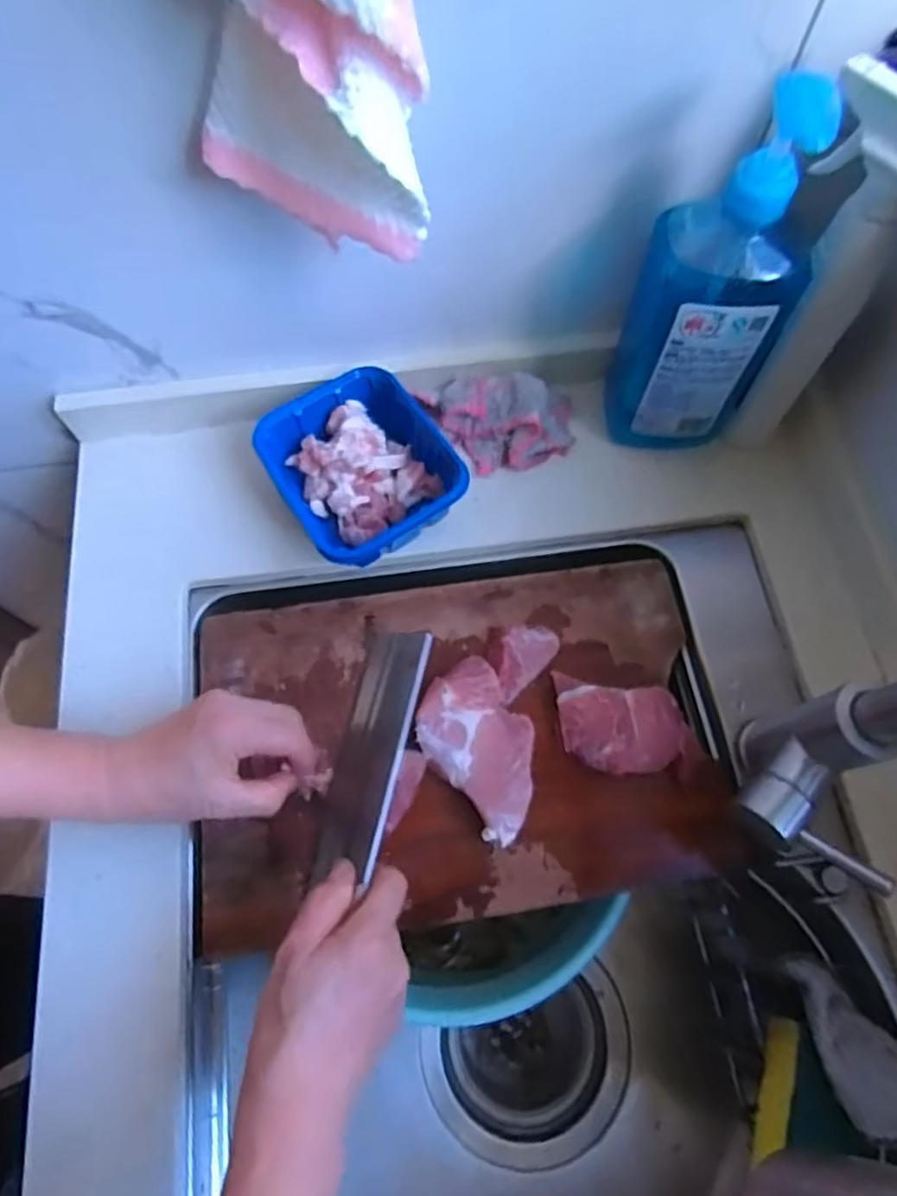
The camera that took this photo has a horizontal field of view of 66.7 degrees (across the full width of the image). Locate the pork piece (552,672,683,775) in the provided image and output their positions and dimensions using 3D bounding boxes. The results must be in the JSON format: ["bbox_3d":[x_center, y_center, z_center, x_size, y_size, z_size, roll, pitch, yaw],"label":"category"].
[{"bbox_3d":[0.120,0.094,0.493,0.087,0.032,0.061,7,69,3],"label":"pork piece"}]

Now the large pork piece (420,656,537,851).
[{"bbox_3d":[0.024,0.107,0.486,0.070,0.026,0.118,-29,72,-11],"label":"large pork piece"}]

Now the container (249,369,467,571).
[{"bbox_3d":[-0.066,-0.094,0.537,0.121,0.074,0.142,-31,72,-12],"label":"container"}]

